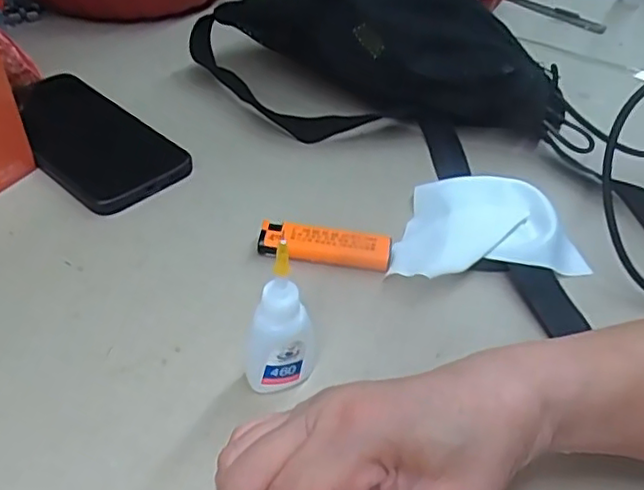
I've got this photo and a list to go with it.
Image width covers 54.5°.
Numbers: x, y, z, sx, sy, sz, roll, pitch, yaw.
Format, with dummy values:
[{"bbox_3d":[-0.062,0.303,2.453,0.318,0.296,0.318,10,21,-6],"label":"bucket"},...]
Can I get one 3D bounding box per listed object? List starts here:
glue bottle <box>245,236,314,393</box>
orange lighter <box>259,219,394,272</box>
[{"bbox_3d":[-0.019,0.038,0.288,0.020,0.084,0.029,36,50,29],"label":"glue bottle"},{"bbox_3d":[0.001,0.000,0.382,0.078,0.014,0.022,10,42,4],"label":"orange lighter"}]

